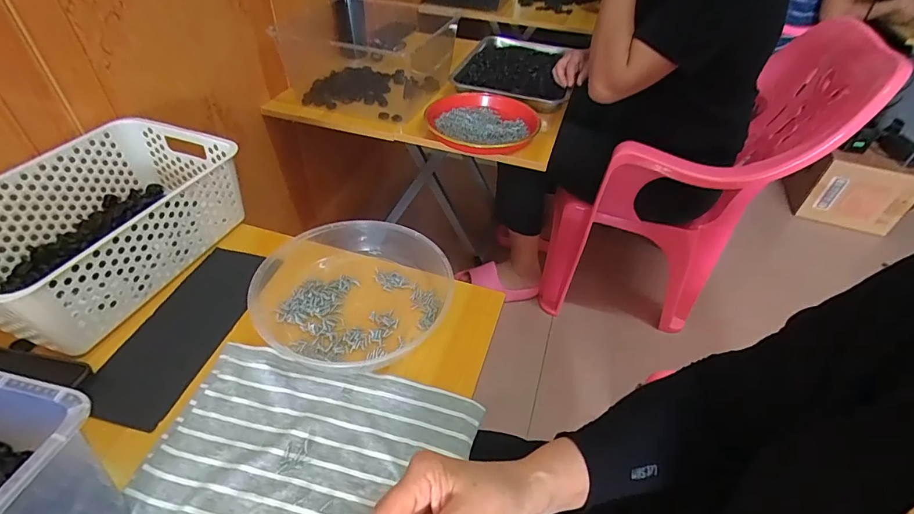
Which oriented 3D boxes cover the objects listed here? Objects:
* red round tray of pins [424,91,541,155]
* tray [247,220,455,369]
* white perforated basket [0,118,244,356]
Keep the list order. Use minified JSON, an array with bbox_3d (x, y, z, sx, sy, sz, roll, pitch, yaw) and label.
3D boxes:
[{"bbox_3d":[0.039,-0.263,0.882,0.229,0.037,0.212,2,43,-2],"label":"red round tray of pins"},{"bbox_3d":[-0.126,0.035,0.544,0.228,0.040,0.210,2,43,-2],"label":"tray"},{"bbox_3d":[-0.436,-0.040,0.550,0.215,0.105,0.309,16,44,13],"label":"white perforated basket"}]

